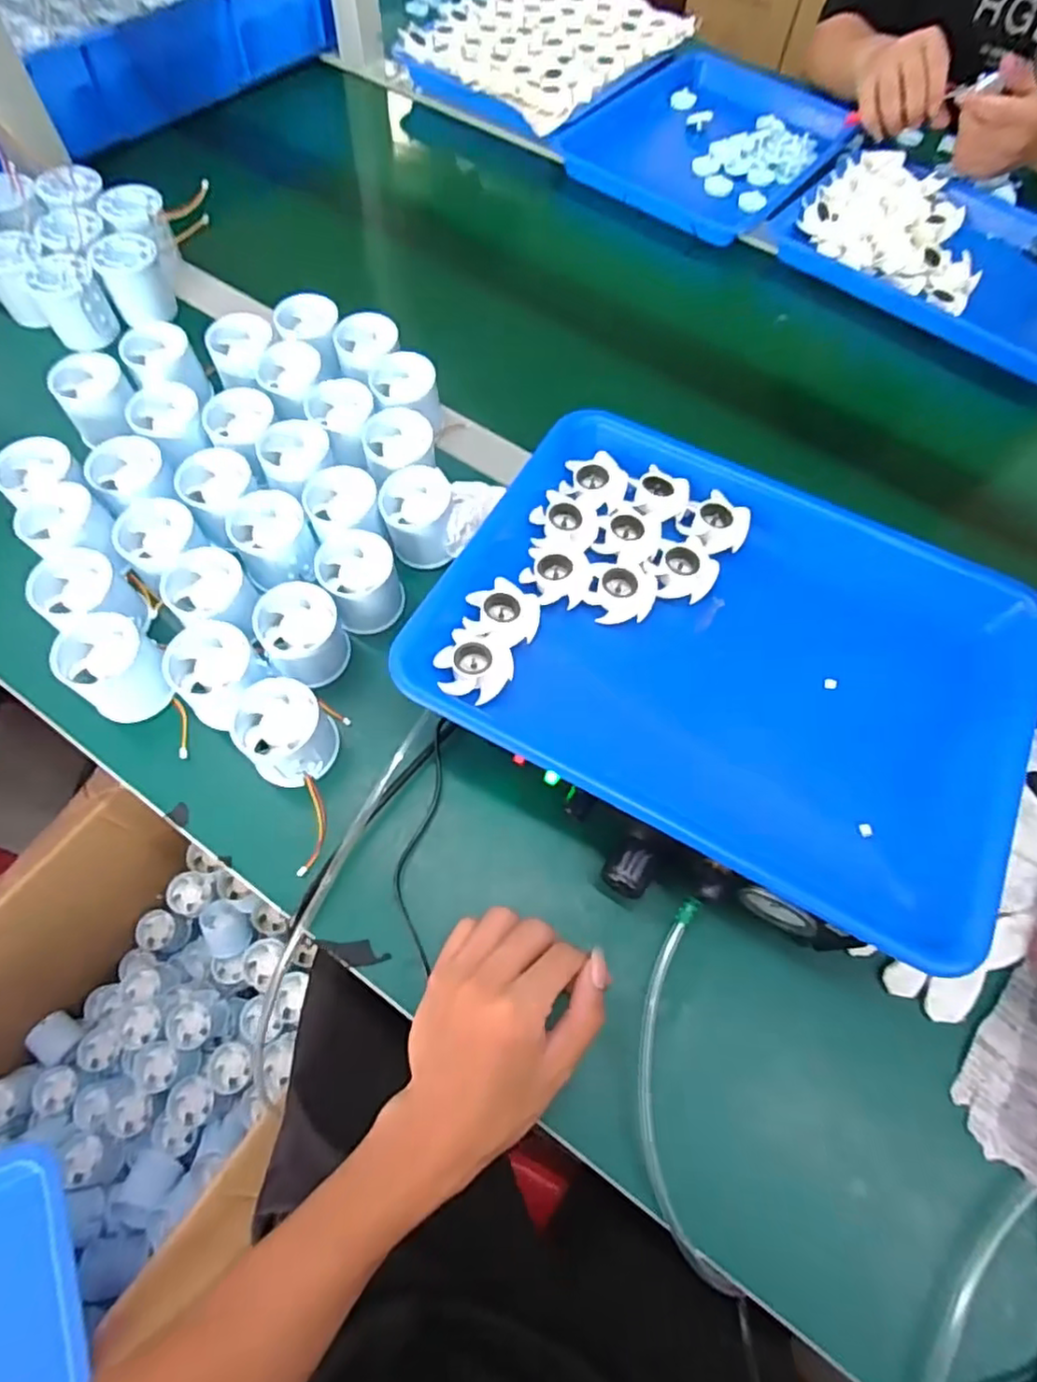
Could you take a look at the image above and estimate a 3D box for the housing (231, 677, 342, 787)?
[{"bbox_3d":[-0.144,0.027,0.401,0.053,0.048,0.053,1,65,-3],"label":"housing"}]

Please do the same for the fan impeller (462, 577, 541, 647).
[{"bbox_3d":[-0.009,-0.047,0.385,0.044,0.011,0.038,5,65,-1],"label":"fan impeller"}]

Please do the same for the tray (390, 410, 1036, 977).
[{"bbox_3d":[0.129,-0.033,0.389,0.332,0.036,0.257,27,67,9],"label":"tray"}]

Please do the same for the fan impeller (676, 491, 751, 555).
[{"bbox_3d":[0.129,-0.111,0.424,0.045,0.014,0.039,32,67,11],"label":"fan impeller"}]

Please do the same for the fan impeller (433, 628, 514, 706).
[{"bbox_3d":[-0.025,-0.015,0.372,0.041,0.011,0.041,23,66,7],"label":"fan impeller"}]

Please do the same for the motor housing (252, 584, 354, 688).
[{"bbox_3d":[-0.144,-0.037,0.429,0.051,0.044,0.057,-23,68,-13],"label":"motor housing"}]

